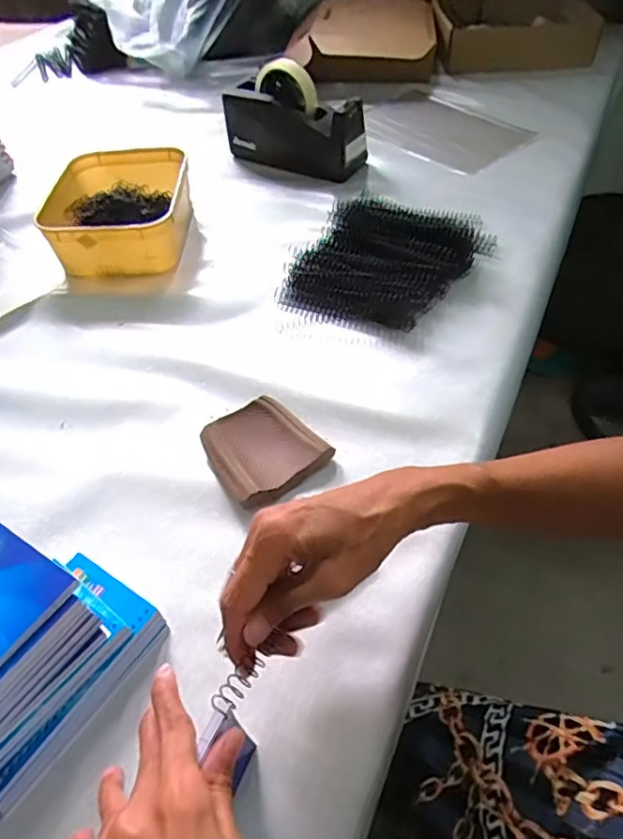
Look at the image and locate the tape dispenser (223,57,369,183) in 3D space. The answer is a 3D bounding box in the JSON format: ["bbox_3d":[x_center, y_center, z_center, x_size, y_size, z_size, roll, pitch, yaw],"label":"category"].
[{"bbox_3d":[-0.026,-0.425,0.790,0.204,0.117,0.059,20,53,19],"label":"tape dispenser"}]

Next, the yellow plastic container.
[{"bbox_3d":[-0.245,-0.264,0.704,0.178,0.066,0.200,-1,49,2],"label":"yellow plastic container"}]

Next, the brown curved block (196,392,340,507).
[{"bbox_3d":[-0.040,0.025,0.465,0.086,0.022,0.094,-30,54,-21],"label":"brown curved block"}]

